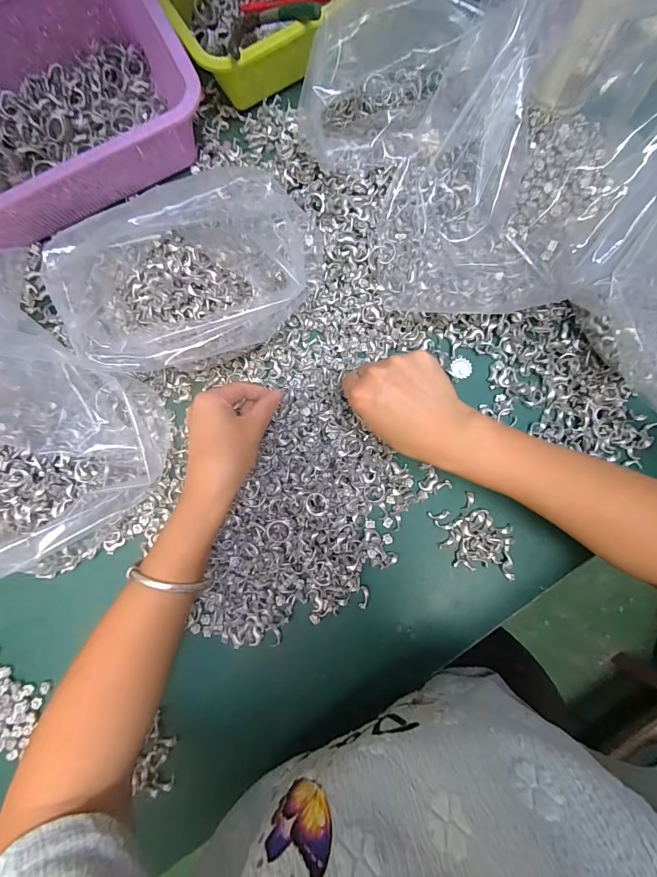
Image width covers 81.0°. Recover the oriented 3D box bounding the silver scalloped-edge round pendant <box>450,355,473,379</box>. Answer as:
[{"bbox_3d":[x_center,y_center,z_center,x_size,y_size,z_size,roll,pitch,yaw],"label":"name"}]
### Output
[{"bbox_3d":[0.132,-0.070,0.384,0.022,0.004,0.020,0,82,1],"label":"silver scalloped-edge round pendant"}]

